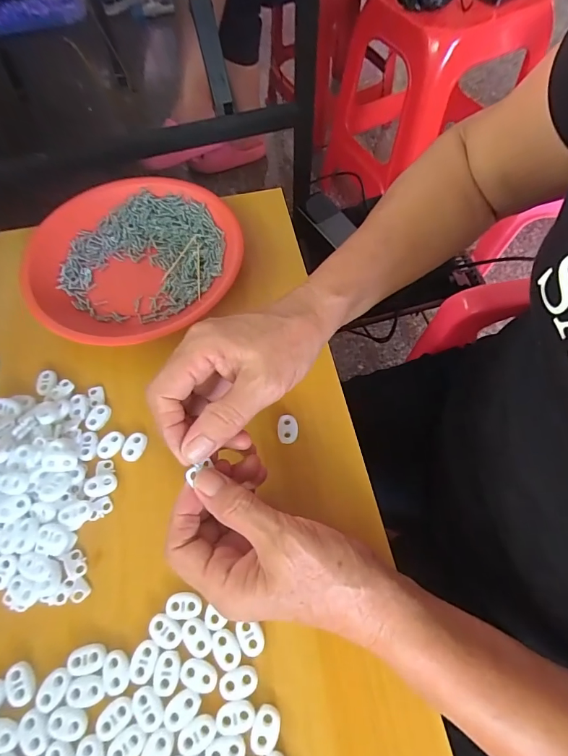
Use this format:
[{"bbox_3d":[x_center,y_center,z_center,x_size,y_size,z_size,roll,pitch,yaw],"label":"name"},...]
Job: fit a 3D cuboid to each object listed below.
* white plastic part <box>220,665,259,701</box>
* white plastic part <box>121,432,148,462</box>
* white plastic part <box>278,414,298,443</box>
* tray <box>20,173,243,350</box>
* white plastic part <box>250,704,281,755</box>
[{"bbox_3d":[-0.027,0.182,0.243,0.023,0.004,0.015,-20,64,-9],"label":"white plastic part"},{"bbox_3d":[-0.115,0.052,0.312,0.016,0.004,0.022,17,64,10],"label":"white plastic part"},{"bbox_3d":[0.003,0.040,0.318,0.015,0.005,0.022,-4,62,-1],"label":"white plastic part"},{"bbox_3d":[-0.139,-0.114,0.385,0.192,0.027,0.187,-29,66,-14],"label":"tray"},{"bbox_3d":[-0.010,0.201,0.233,0.015,0.004,0.022,19,64,10],"label":"white plastic part"}]

